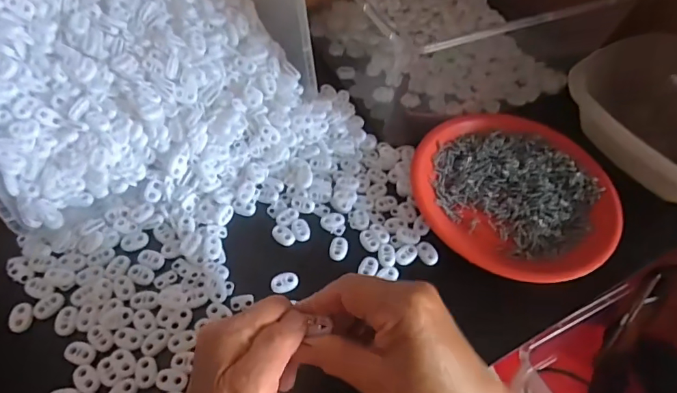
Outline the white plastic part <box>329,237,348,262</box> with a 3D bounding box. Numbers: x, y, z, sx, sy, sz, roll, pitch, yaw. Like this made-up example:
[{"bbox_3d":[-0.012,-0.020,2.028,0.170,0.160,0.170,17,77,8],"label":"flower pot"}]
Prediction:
[{"bbox_3d":[0.000,0.045,0.410,0.016,0.004,0.023,10,53,1],"label":"white plastic part"}]

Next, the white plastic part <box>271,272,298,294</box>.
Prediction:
[{"bbox_3d":[-0.045,0.073,0.388,0.023,0.004,0.017,-17,57,-18],"label":"white plastic part"}]

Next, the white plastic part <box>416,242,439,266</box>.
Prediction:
[{"bbox_3d":[0.081,0.051,0.414,0.016,0.005,0.023,-19,58,-19],"label":"white plastic part"}]

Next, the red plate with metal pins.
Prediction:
[{"bbox_3d":[0.170,-0.003,0.447,0.181,0.025,0.190,3,54,-4],"label":"red plate with metal pins"}]

